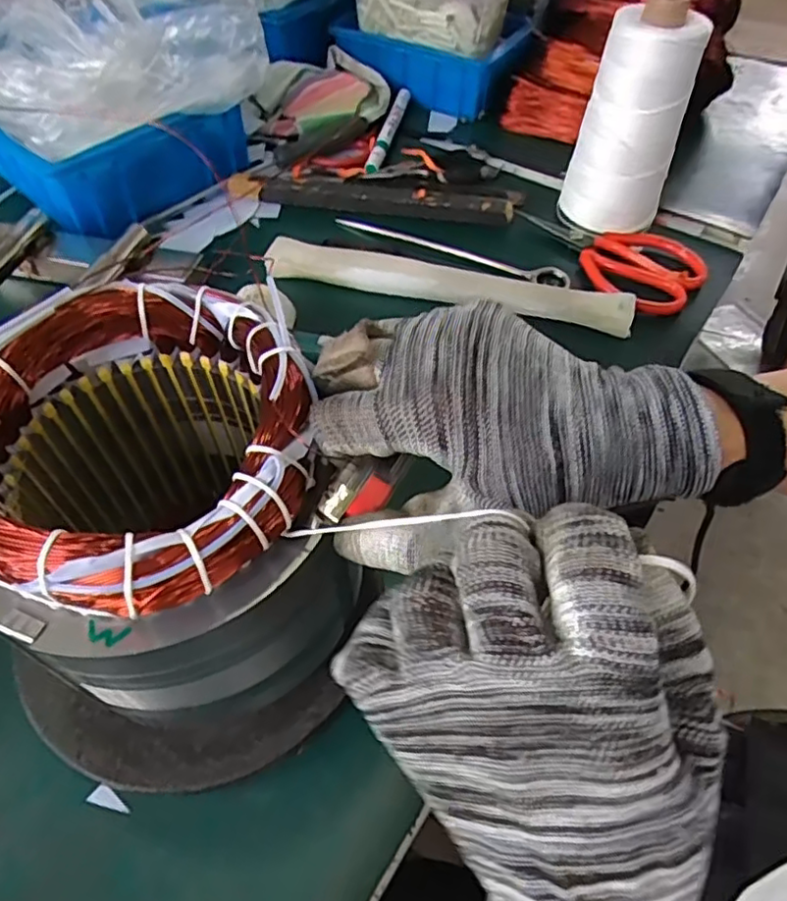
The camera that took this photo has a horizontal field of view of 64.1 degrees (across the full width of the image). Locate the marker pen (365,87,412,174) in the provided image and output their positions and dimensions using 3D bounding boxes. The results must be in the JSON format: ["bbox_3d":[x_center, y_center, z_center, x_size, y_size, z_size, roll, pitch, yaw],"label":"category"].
[{"bbox_3d":[-0.005,-0.334,0.649,0.016,0.014,0.135,11,53,9],"label":"marker pen"}]

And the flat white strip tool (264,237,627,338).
[{"bbox_3d":[0.041,-0.136,0.510,0.299,0.015,0.031,11,53,9],"label":"flat white strip tool"}]

